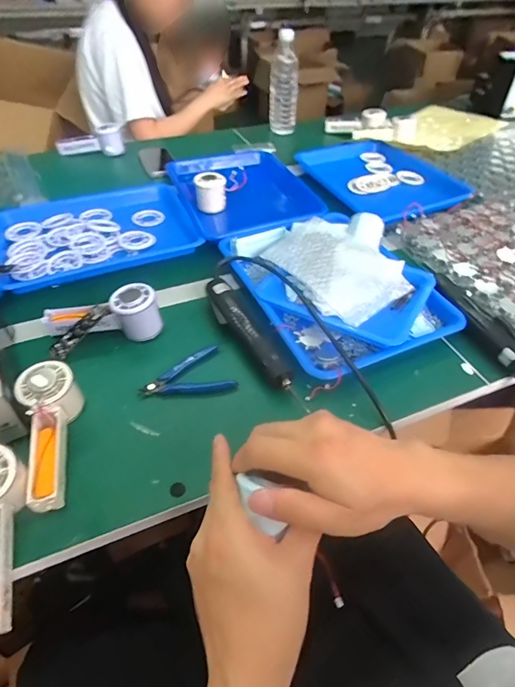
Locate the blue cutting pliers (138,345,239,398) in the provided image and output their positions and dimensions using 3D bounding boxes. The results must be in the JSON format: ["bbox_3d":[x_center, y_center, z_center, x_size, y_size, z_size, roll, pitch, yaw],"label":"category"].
[{"bbox_3d":[-0.091,0.045,0.514,0.111,0.015,0.068,-18,48,-15],"label":"blue cutting pliers"}]

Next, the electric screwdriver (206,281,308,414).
[{"bbox_3d":[-0.010,-0.010,0.539,0.038,0.031,0.234,-23,50,-20],"label":"electric screwdriver"}]

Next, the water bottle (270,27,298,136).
[{"bbox_3d":[0.070,-0.696,1.091,0.073,0.222,0.058,-2,46,0],"label":"water bottle"}]

